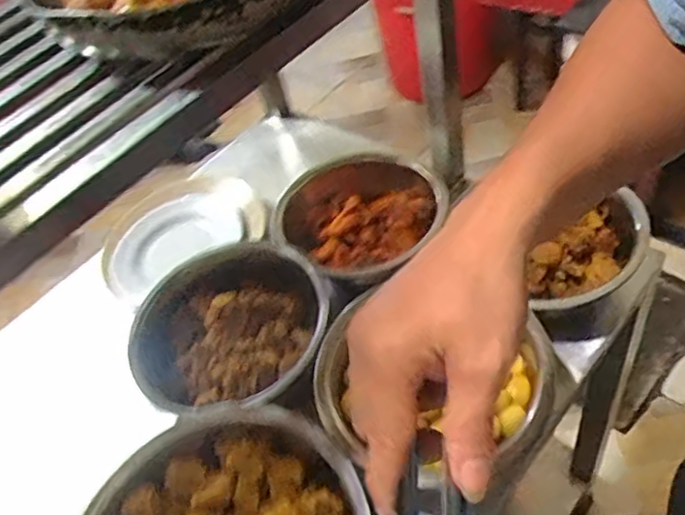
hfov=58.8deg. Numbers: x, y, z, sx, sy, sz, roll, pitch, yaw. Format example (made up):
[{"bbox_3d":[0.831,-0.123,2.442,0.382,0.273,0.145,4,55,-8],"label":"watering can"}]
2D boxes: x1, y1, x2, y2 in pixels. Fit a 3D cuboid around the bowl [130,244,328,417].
[{"bbox_3d":[-0.109,0.088,0.637,0.200,0.113,0.198,-2,50,3],"label":"bowl"}]

